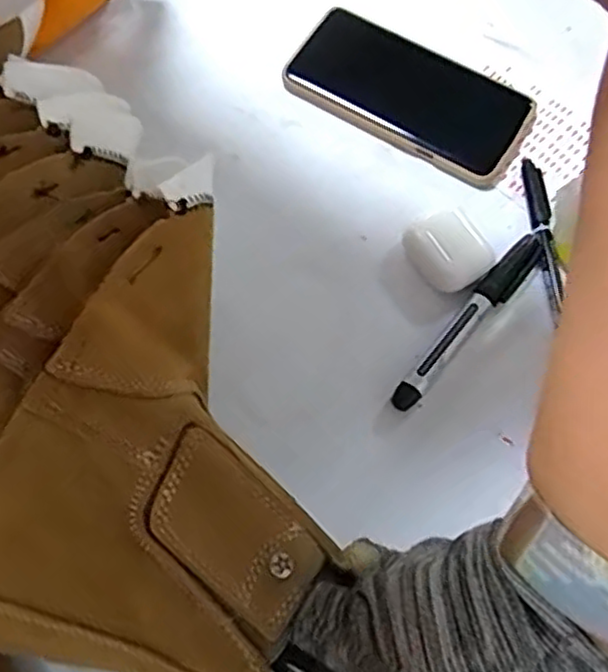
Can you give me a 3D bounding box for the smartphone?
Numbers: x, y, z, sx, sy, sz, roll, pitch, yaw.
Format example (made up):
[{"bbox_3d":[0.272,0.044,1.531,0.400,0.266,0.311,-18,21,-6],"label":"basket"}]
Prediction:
[{"bbox_3d":[0.072,-0.165,0.477,0.161,0.014,0.078,31,73,10],"label":"smartphone"}]

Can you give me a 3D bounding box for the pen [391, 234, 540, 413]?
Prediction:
[{"bbox_3d":[0.099,-0.011,0.419,0.018,0.017,0.138,40,75,13],"label":"pen"}]

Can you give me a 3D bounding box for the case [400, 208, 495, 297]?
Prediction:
[{"bbox_3d":[0.089,-0.053,0.433,0.046,0.016,0.050,-34,74,-11],"label":"case"}]

